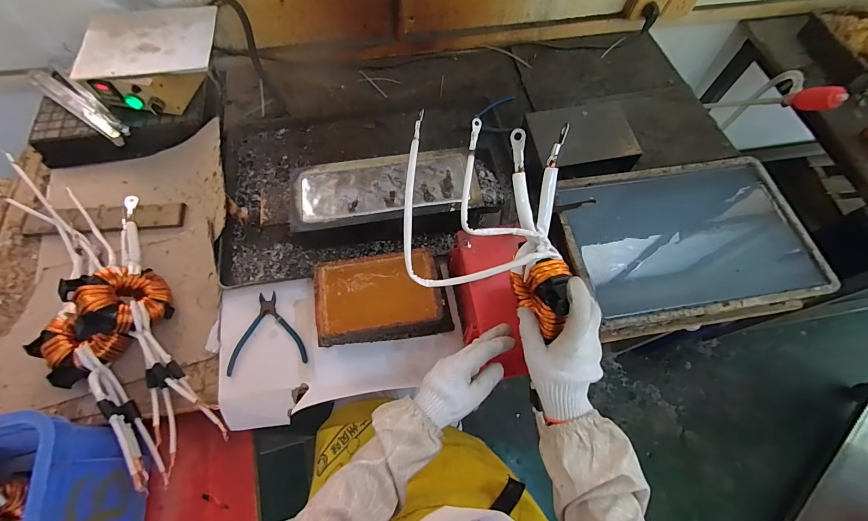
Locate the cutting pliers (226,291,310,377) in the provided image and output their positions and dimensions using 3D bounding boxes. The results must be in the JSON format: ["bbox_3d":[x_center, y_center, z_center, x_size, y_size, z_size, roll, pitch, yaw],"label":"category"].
[{"bbox_3d":[-0.288,0.120,0.633,0.126,0.011,0.130,-10,64,-5],"label":"cutting pliers"}]

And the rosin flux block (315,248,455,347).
[{"bbox_3d":[-0.085,0.064,0.630,0.214,0.065,0.135,-9,64,-4],"label":"rosin flux block"}]

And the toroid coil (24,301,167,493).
[{"bbox_3d":[-0.519,0.215,0.600,0.327,0.089,0.106,41,71,18],"label":"toroid coil"}]

